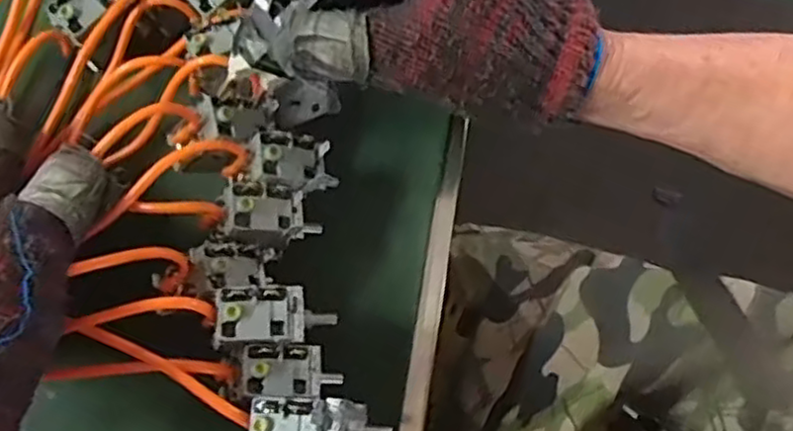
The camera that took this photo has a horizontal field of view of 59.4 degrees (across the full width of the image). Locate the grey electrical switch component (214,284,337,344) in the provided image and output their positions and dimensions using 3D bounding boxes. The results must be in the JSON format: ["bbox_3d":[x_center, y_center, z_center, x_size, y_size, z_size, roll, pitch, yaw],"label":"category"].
[{"bbox_3d":[-0.055,0.044,0.310,0.051,0.019,0.024,2,76,-21],"label":"grey electrical switch component"}]

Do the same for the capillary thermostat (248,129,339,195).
[{"bbox_3d":[-0.049,-0.026,0.335,0.039,0.016,0.027,1,77,-32],"label":"capillary thermostat"}]

